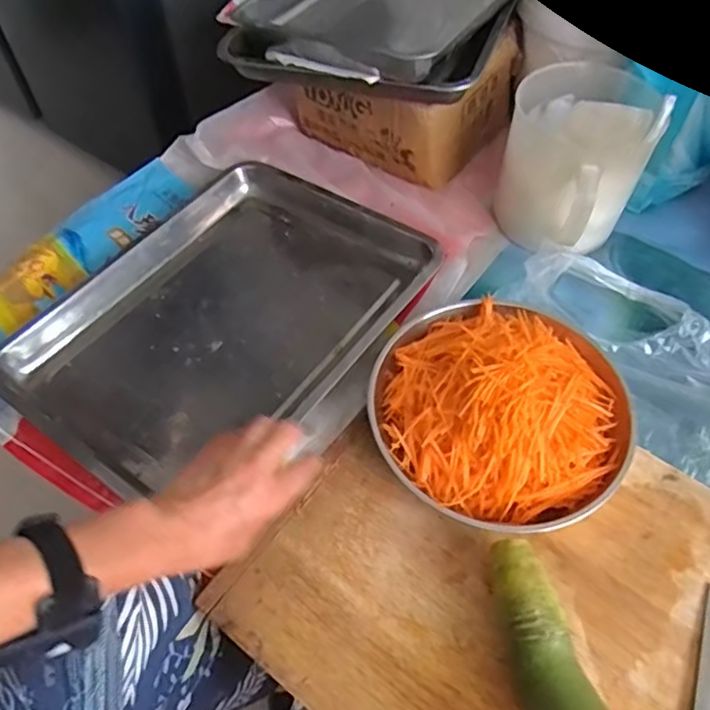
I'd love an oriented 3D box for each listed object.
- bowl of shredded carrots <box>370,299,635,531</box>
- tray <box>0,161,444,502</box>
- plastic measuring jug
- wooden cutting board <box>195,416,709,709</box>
[{"bbox_3d":[0.139,0.044,0.592,0.239,0.087,0.227,-1,54,1],"label":"bowl of shredded carrots"},{"bbox_3d":[-0.145,-0.049,0.701,0.335,0.044,0.433,30,61,21],"label":"tray"},{"bbox_3d":[0.257,-0.235,0.735,0.172,0.177,0.150,-39,62,-23],"label":"plastic measuring jug"},{"bbox_3d":[0.199,0.229,0.502,0.547,0.025,0.362,31,61,22],"label":"wooden cutting board"}]

